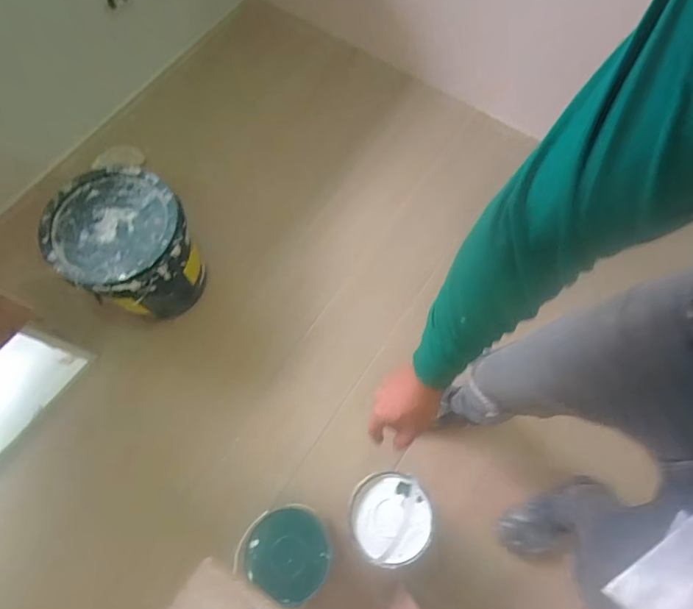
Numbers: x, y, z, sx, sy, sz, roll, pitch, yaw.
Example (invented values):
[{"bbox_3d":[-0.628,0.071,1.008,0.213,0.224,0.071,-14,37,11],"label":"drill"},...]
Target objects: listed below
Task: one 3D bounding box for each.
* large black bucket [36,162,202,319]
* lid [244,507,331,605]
[{"bbox_3d":[-0.512,-0.125,1.081,0.264,0.316,0.275,0,70,-1],"label":"large black bucket"},{"bbox_3d":[-0.114,0.496,0.868,0.160,0.021,0.158,6,58,-10],"label":"lid"}]

